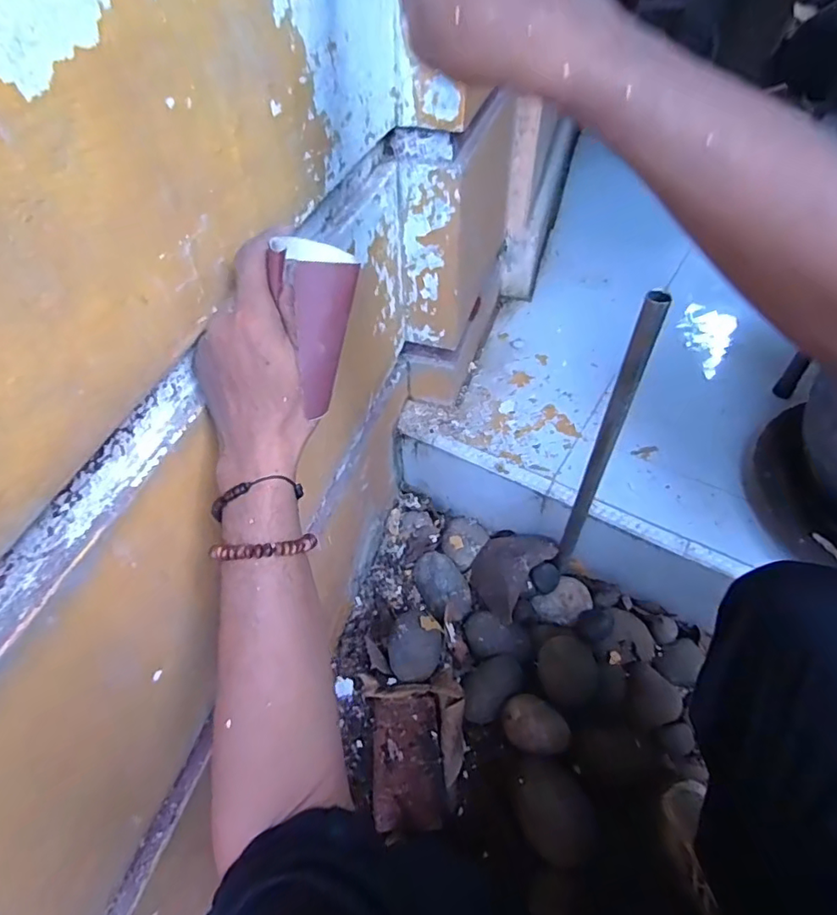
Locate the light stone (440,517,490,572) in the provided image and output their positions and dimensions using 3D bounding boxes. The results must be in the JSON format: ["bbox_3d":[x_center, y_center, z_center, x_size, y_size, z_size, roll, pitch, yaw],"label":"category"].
[{"bbox_3d":[0.076,0.142,0.955,0.076,0.035,0.087,28,56,23],"label":"light stone"}]

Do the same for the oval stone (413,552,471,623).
[{"bbox_3d":[0.042,0.206,0.892,0.074,0.044,0.118,-21,53,-16],"label":"oval stone"}]

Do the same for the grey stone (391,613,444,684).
[{"bbox_3d":[-0.004,0.275,0.797,0.078,0.042,0.100,15,52,13],"label":"grey stone"}]

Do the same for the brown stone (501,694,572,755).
[{"bbox_3d":[0.159,0.364,0.738,0.092,0.045,0.065,34,58,26],"label":"brown stone"}]

